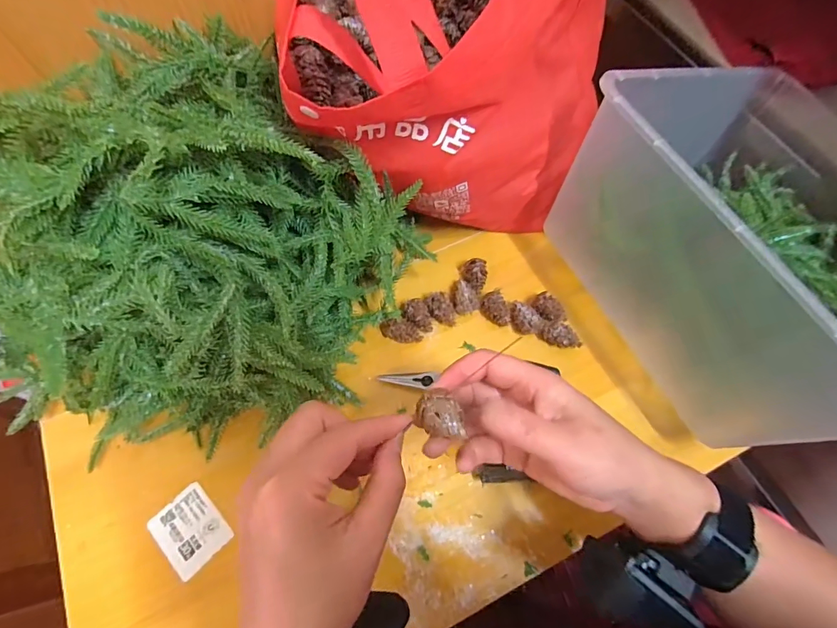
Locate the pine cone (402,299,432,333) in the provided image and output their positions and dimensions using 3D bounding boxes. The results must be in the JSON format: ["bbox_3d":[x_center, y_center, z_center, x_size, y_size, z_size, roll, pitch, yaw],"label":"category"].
[{"bbox_3d":[-0.001,0.002,0.408,0.023,0.019,0.031,-16,69,-5],"label":"pine cone"}]

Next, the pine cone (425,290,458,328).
[{"bbox_3d":[0.023,-0.005,0.411,0.023,0.021,0.035,-42,73,-14],"label":"pine cone"}]

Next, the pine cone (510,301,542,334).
[{"bbox_3d":[0.099,0.005,0.406,0.030,0.025,0.024,28,71,11],"label":"pine cone"}]

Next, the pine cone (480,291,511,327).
[{"bbox_3d":[0.076,-0.006,0.413,0.024,0.023,0.035,-38,72,-13],"label":"pine cone"}]

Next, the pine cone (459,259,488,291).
[{"bbox_3d":[0.054,-0.040,0.427,0.027,0.019,0.031,9,68,4],"label":"pine cone"}]

